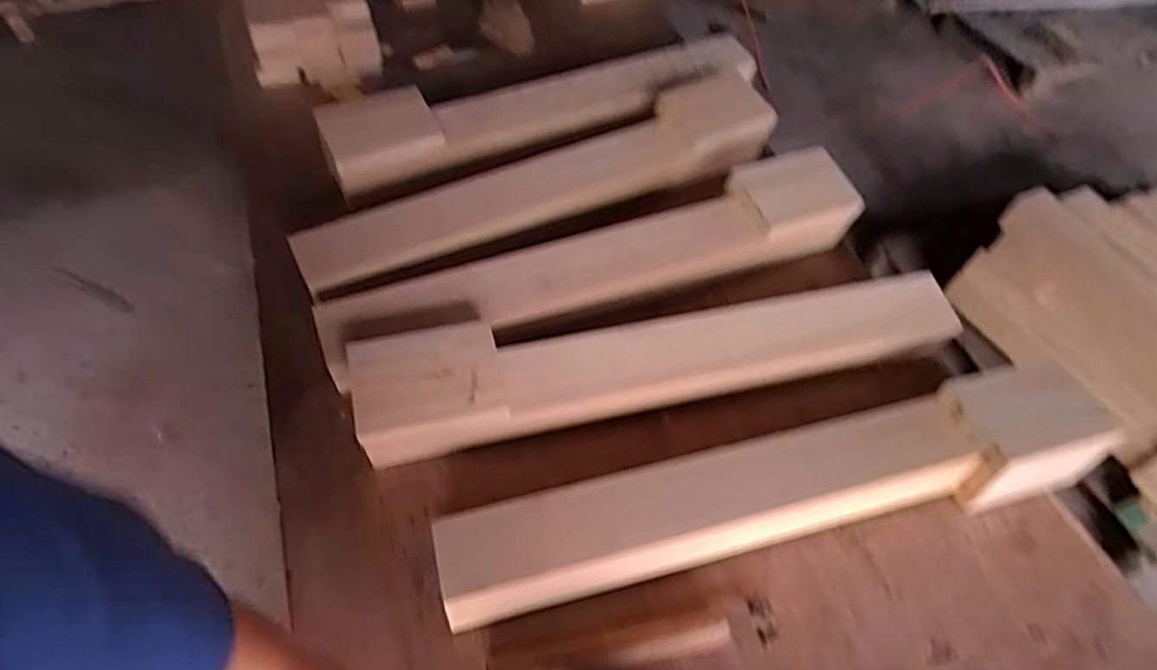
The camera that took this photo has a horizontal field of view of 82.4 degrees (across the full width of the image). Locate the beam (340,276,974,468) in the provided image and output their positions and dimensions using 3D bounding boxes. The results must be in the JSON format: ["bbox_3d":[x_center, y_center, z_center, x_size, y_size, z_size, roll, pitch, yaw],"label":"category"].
[{"bbox_3d":[0.108,0.027,0.772,0.725,0.102,0.113,-8,55,-12],"label":"beam"}]

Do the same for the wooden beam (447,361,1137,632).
[{"bbox_3d":[0.212,0.168,0.695,0.711,0.088,0.115,-10,54,-12],"label":"wooden beam"}]

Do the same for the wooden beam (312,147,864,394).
[{"bbox_3d":[0.034,-0.102,0.857,0.729,0.077,0.124,-17,57,-18],"label":"wooden beam"}]

